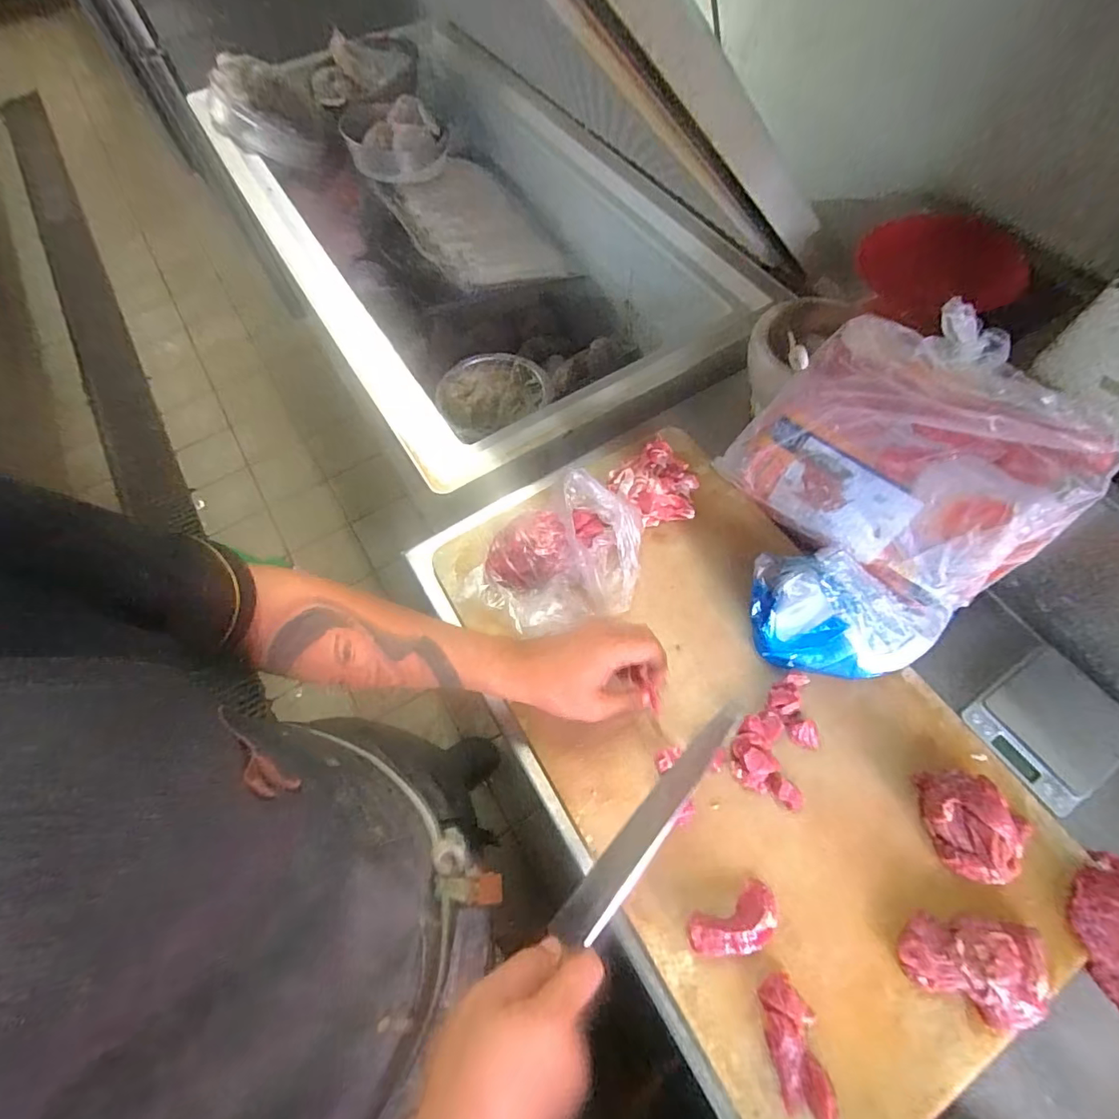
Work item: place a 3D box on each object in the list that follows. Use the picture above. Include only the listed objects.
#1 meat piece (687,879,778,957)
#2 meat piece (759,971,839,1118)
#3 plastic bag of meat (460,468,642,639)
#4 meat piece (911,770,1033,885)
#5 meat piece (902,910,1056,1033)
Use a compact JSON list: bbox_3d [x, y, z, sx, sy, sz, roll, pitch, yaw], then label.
[{"bbox_3d":[0.137,0.286,0.406,0.074,0.027,0.035,-25,65,-11],"label":"meat piece"},{"bbox_3d":[0.171,0.352,0.373,0.038,0.016,0.081,-2,63,0],"label":"meat piece"},{"bbox_3d":[-0.004,0.002,0.497,0.182,0.110,0.137,-16,64,-7],"label":"plastic bag of meat"},{"bbox_3d":[0.352,0.219,0.427,0.086,0.039,0.079,3,63,2],"label":"meat piece"},{"bbox_3d":[0.310,0.301,0.385,0.099,0.039,0.070,12,64,7],"label":"meat piece"}]

